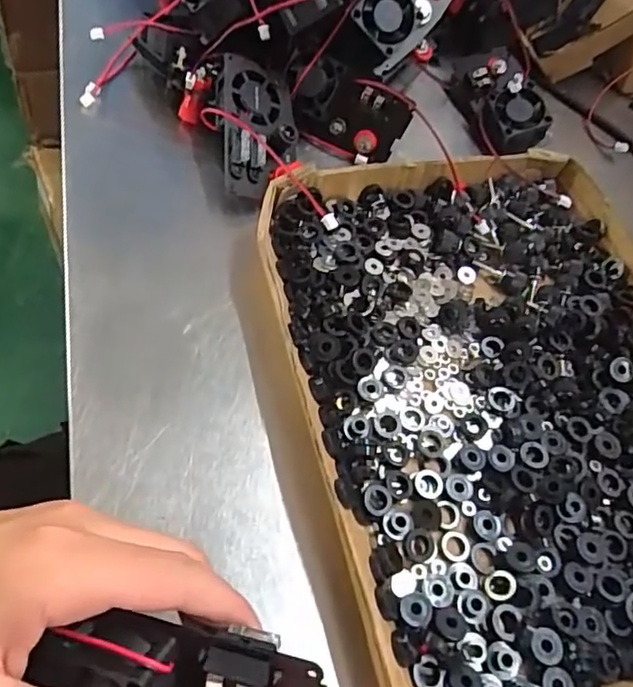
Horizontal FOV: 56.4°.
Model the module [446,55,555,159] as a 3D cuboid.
[{"bbox_3d":[0.142,-0.191,0.461,0.053,0.039,0.101,-17,65,-14],"label":"module"}]

